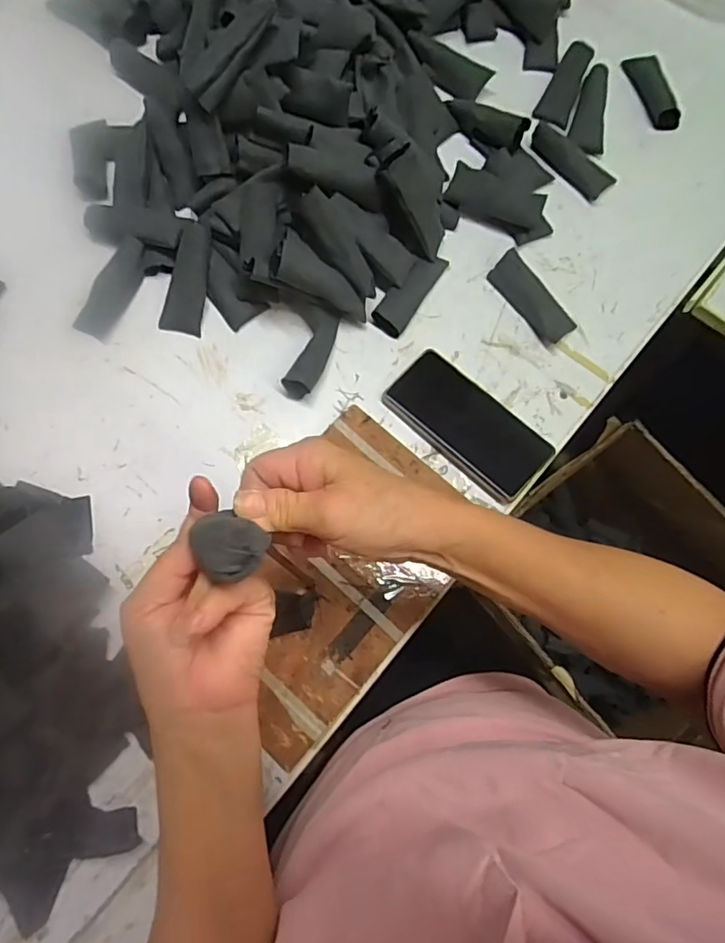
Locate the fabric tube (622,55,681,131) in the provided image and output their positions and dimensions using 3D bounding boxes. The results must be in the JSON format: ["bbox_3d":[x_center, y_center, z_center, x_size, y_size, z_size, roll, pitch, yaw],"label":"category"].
[{"bbox_3d":[0.335,-0.444,0.636,0.043,0.020,0.103,-7,73,-2],"label":"fabric tube"}]

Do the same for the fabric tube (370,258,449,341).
[{"bbox_3d":[0.049,-0.186,0.559,0.033,0.020,0.098,31,75,9],"label":"fabric tube"}]

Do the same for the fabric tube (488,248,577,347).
[{"bbox_3d":[0.176,-0.180,0.556,0.039,0.025,0.102,-33,76,-10],"label":"fabric tube"}]

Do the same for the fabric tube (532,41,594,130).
[{"bbox_3d":[0.235,-0.453,0.632,0.039,0.021,0.108,21,74,6],"label":"fabric tube"}]

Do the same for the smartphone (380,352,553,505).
[{"bbox_3d":[0.101,-0.047,0.518,0.159,0.008,0.075,42,77,11],"label":"smartphone"}]

